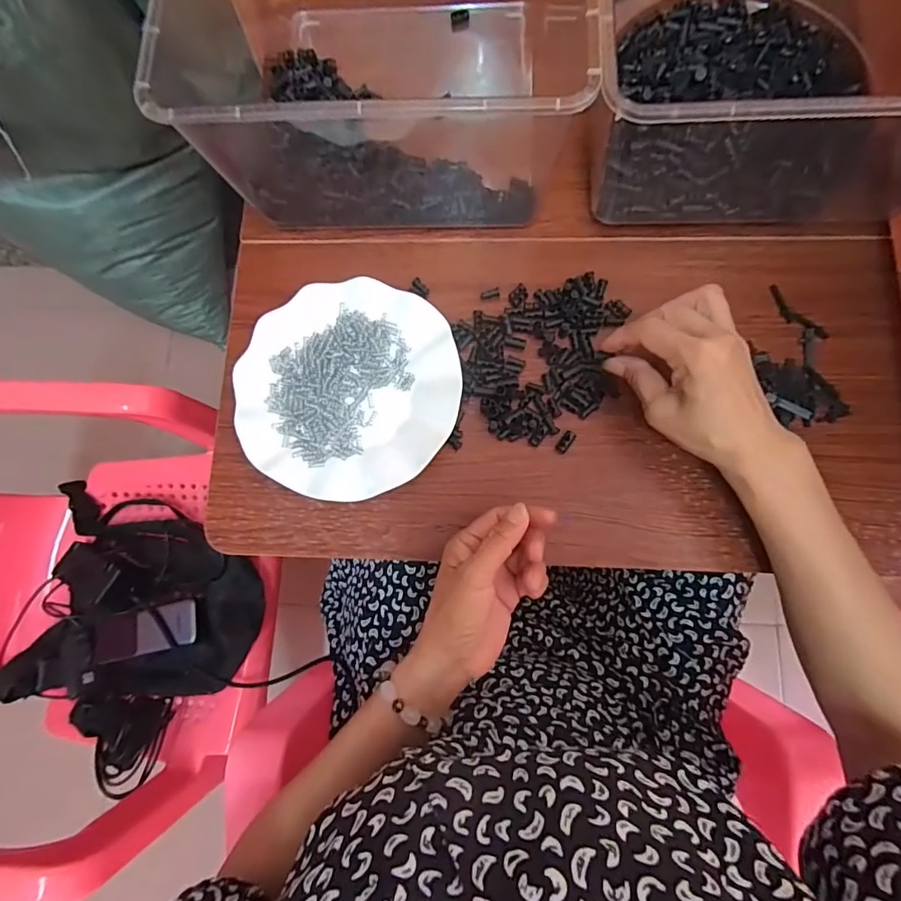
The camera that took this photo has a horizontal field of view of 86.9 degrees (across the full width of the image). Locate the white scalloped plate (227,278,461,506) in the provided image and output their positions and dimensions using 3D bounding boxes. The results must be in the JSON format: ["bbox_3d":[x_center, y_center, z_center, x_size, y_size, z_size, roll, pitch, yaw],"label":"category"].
[{"bbox_3d":[-0.085,-0.054,0.399,0.179,0.027,0.179,0,82,2],"label":"white scalloped plate"}]

